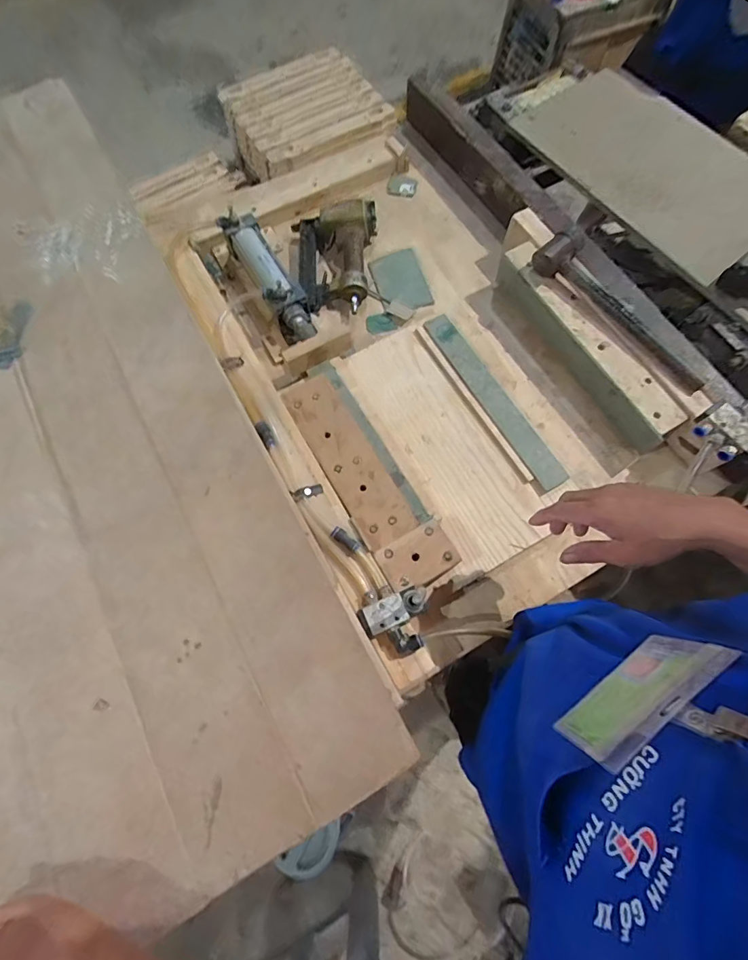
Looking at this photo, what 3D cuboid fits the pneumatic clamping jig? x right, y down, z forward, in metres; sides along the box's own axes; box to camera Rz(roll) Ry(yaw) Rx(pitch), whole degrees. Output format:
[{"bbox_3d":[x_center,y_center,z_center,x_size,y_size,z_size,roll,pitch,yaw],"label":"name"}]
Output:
[{"bbox_3d":[0.055,-0.243,0.758,0.581,0.124,0.933,-26,73,-9],"label":"pneumatic clamping jig"}]

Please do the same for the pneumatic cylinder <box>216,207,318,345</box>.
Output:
[{"bbox_3d":[-0.185,-0.360,0.793,0.068,0.079,0.285,-28,73,-9],"label":"pneumatic cylinder"}]

